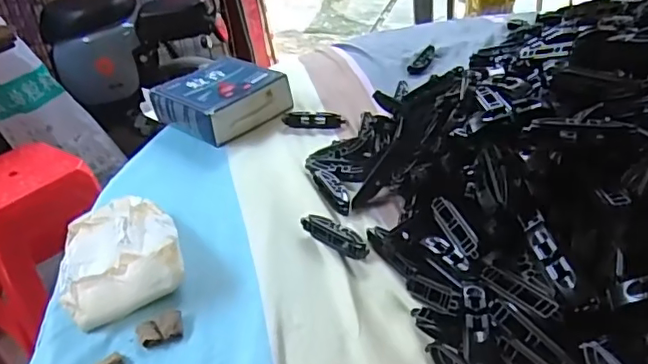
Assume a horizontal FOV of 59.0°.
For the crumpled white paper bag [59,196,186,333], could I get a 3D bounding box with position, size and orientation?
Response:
[{"bbox_3d":[-0.194,0.062,0.534,0.112,0.040,0.148,-22,36,-20],"label":"crumpled white paper bag"}]

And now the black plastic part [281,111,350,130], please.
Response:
[{"bbox_3d":[-0.012,-0.082,0.752,0.083,0.018,0.019,2,35,15],"label":"black plastic part"}]

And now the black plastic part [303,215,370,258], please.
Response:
[{"bbox_3d":[0.012,0.050,0.539,0.077,0.017,0.020,24,45,38],"label":"black plastic part"}]

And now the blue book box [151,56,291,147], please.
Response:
[{"bbox_3d":[-0.142,-0.116,0.790,0.149,0.047,0.145,24,45,38],"label":"blue book box"}]

